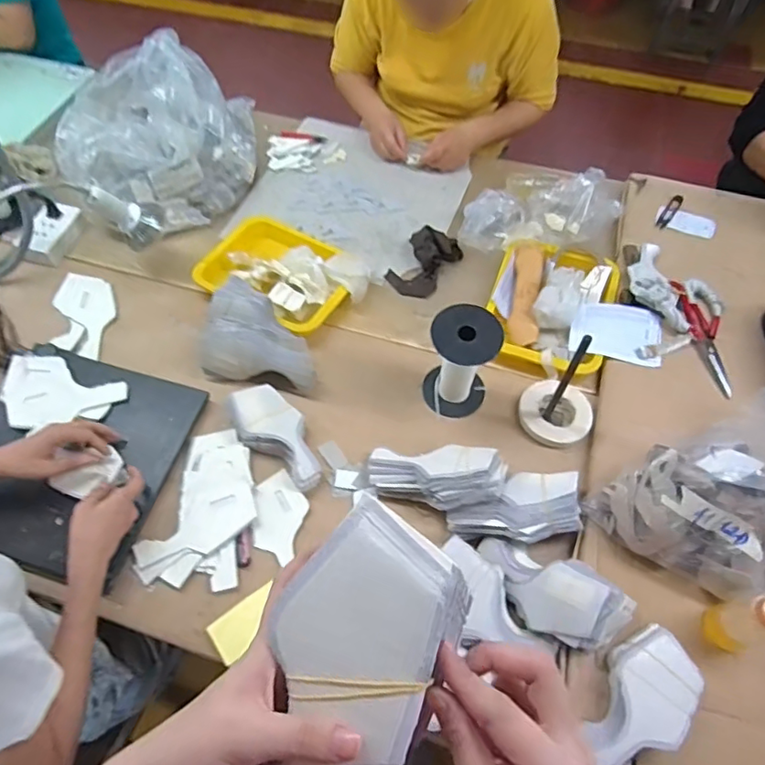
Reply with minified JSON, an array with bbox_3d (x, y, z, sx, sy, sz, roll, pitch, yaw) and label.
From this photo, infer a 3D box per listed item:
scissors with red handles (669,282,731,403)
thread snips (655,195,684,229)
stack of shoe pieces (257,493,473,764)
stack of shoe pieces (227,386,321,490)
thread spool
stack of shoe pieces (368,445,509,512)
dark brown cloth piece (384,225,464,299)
[{"bbox_3d":[0.533,-0.078,0.918,0.073,0.027,0.205,-9,59,-6],"label":"scissors with red handles"},{"bbox_3d":[0.542,-0.322,1.080,0.022,0.004,0.082,34,77,17],"label":"thread snips"},{"bbox_3d":[-0.023,0.161,0.293,0.086,0.033,0.186,23,81,11],"label":"stack of shoe pieces"},{"bbox_3d":[-0.150,0.077,0.830,0.078,0.035,0.171,-40,82,-21],"label":"stack of shoe pieces"},{"bbox_3d":[0.114,-0.026,0.844,0.097,0.163,0.092,12,59,7],"label":"thread spool"},{"bbox_3d":[0.071,0.126,0.795,0.187,0.047,0.093,1,59,15],"label":"stack of shoe pieces"},{"bbox_3d":[0.073,-0.217,1.033,0.104,0.054,0.130,25,62,14],"label":"dark brown cloth piece"}]

